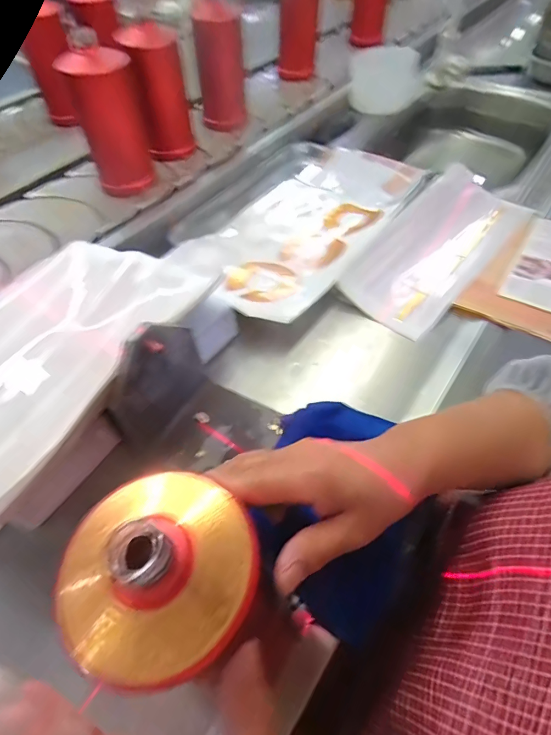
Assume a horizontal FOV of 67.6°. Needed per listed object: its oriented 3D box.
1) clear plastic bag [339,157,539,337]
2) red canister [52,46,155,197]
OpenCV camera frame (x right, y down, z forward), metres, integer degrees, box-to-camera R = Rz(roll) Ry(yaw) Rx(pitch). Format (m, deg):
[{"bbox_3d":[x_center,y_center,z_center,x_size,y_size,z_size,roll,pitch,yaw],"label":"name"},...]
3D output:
[{"bbox_3d":[0.219,-0.172,0.547,0.131,0.048,0.321,35,62,22],"label":"clear plastic bag"},{"bbox_3d":[-0.233,-0.347,0.589,0.087,0.166,0.088,-15,56,-11],"label":"red canister"}]

